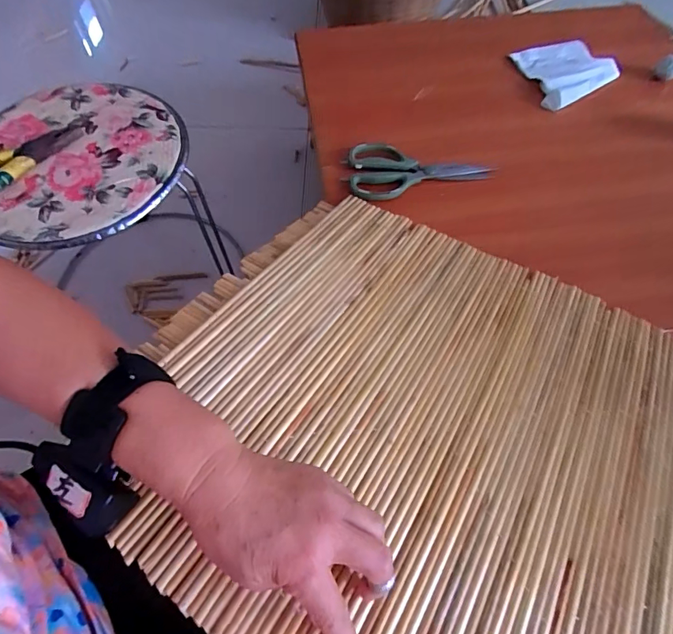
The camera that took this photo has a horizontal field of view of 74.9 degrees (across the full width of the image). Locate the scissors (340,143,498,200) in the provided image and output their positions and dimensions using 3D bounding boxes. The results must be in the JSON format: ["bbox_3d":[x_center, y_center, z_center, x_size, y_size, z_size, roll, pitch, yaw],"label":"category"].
[{"bbox_3d":[0.120,-0.212,0.641,0.215,0.021,0.094,2,61,1],"label":"scissors"}]

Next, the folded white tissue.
[{"bbox_3d":[0.382,-0.432,0.755,0.165,0.019,0.149,-28,65,-15],"label":"folded white tissue"}]

